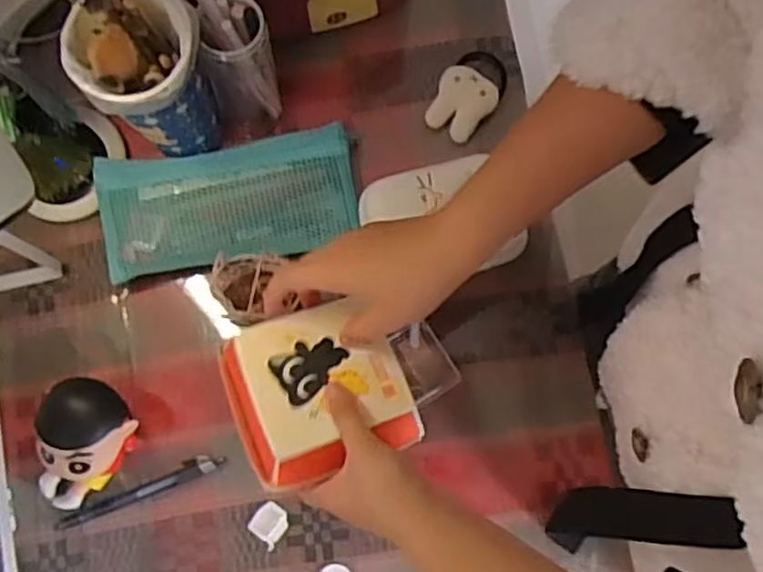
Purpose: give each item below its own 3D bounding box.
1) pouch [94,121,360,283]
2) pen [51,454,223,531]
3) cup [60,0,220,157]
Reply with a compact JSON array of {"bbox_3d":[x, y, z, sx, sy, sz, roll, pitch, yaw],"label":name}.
[{"bbox_3d":[-0.126,-0.070,0.595,0.203,0.036,0.099,-9,78,-2],"label":"pouch"},{"bbox_3d":[-0.189,0.159,0.566,0.133,0.009,0.015,-20,79,-5],"label":"pen"},{"bbox_3d":[-0.164,-0.149,0.525,0.086,0.138,0.085,0,78,0],"label":"cup"}]

